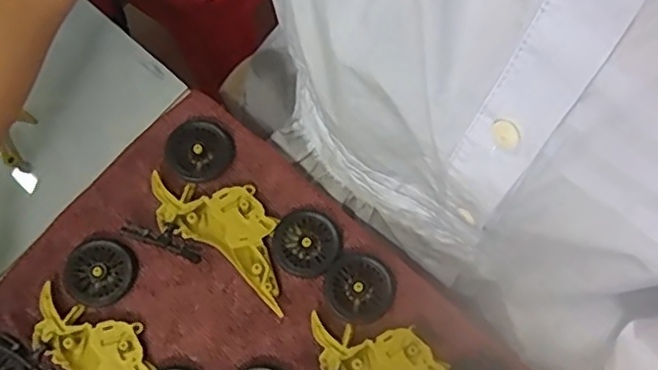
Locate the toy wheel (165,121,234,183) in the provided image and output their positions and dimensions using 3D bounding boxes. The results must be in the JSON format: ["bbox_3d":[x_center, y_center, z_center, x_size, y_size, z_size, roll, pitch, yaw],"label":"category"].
[{"bbox_3d":[-0.077,-0.021,0.377,0.037,0.008,0.035,0,75,1],"label":"toy wheel"}]

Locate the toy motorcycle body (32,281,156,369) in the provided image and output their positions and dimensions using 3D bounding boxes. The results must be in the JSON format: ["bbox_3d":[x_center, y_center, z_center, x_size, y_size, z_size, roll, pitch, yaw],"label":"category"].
[{"bbox_3d":[-0.124,0.094,0.346,0.046,0.007,0.097,-39,78,-9],"label":"toy motorcycle body"}]

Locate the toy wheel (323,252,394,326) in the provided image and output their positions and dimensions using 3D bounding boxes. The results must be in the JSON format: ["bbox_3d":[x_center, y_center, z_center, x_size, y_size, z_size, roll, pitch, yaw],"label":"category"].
[{"bbox_3d":[0.016,0.057,0.352,0.037,0.004,0.038,0,75,1],"label":"toy wheel"}]

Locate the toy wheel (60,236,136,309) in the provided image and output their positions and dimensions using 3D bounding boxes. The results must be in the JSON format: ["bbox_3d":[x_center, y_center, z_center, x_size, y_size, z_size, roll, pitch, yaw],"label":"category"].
[{"bbox_3d":[-0.130,0.049,0.361,0.038,0.006,0.038,0,75,1],"label":"toy wheel"}]

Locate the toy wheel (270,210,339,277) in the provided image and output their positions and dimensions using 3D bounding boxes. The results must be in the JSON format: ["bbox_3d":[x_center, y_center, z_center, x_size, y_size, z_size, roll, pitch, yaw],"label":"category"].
[{"bbox_3d":[-0.013,0.032,0.360,0.037,0.004,0.036,0,75,1],"label":"toy wheel"}]

